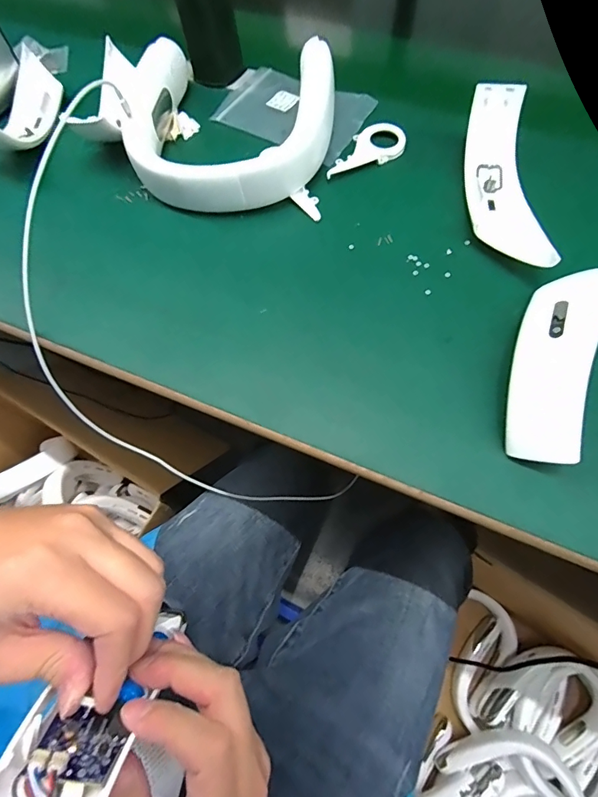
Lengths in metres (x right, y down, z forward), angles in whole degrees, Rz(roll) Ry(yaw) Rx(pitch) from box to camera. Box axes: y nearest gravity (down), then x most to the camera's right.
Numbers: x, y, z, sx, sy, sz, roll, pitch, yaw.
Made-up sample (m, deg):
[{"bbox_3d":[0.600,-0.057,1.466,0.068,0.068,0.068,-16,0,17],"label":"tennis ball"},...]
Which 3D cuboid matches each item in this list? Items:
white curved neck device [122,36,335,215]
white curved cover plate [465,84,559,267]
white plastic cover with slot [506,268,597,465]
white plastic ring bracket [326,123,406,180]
[{"bbox_3d":[-0.067,-0.262,0.394,0.195,0.052,0.191,0,66,2],"label":"white curved neck device"},{"bbox_3d":[0.176,-0.183,0.352,0.059,0.046,0.180,3,66,3],"label":"white curved cover plate"},{"bbox_3d":[0.183,-0.039,0.290,0.057,0.044,0.173,22,69,11],"label":"white plastic cover with slot"},{"bbox_3d":[0.060,-0.240,0.400,0.086,0.008,0.046,-20,67,-7],"label":"white plastic ring bracket"}]

